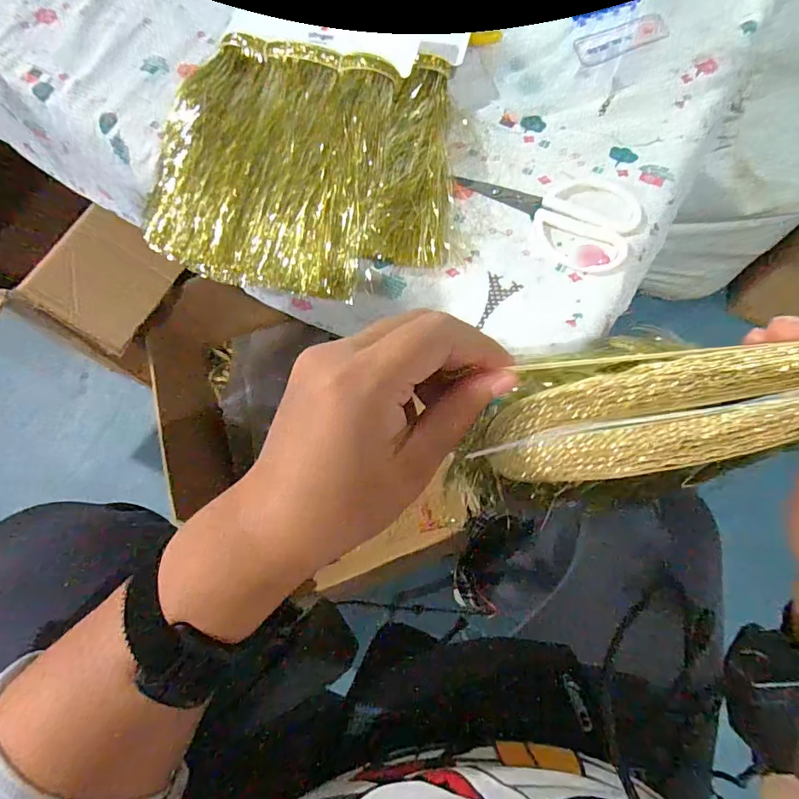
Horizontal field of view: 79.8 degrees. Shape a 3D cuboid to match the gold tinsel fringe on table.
[{"bbox_3d":[-0.074,-0.180,0.360,0.231,0.041,0.203,6,74,4],"label":"gold tinsel fringe on table"}]

